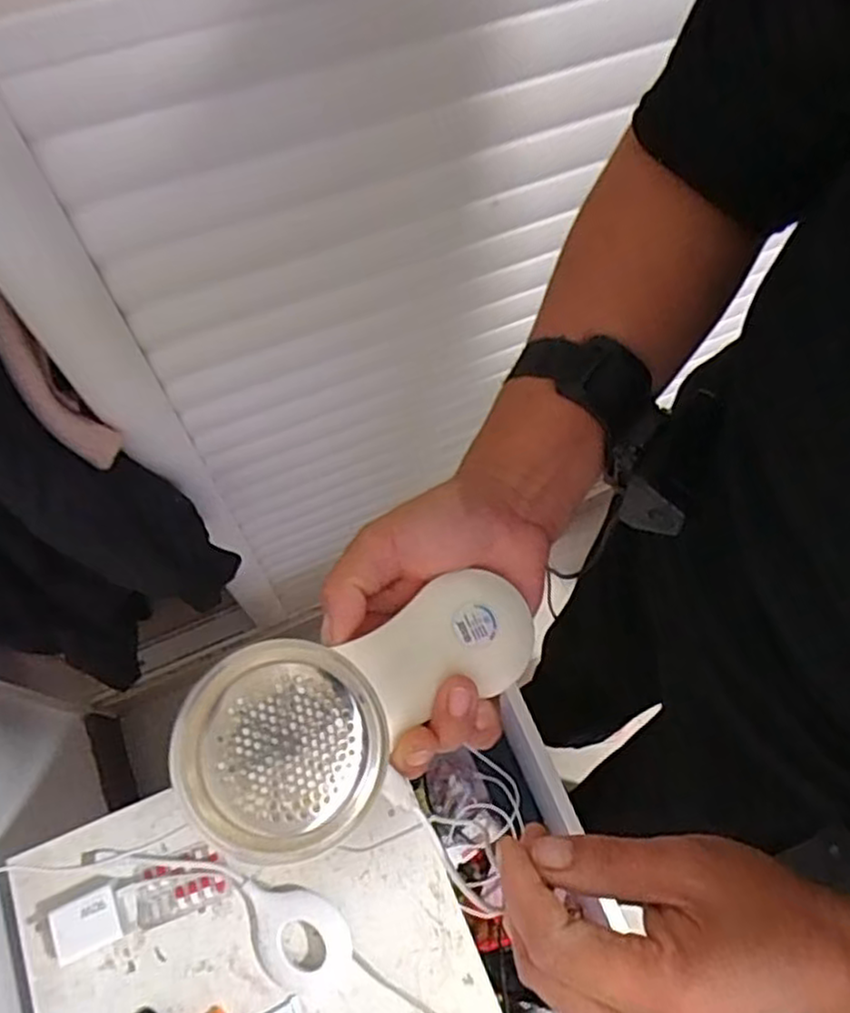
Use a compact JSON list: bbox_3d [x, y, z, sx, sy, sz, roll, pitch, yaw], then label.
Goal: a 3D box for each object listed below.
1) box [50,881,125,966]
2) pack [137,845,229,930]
[{"bbox_3d":[-0.306,0.379,0.639,0.058,0.030,0.046,-23,69,-12],"label":"box"},{"bbox_3d":[-0.233,0.357,0.661,0.082,0.011,0.049,-21,69,-11],"label":"pack"}]

